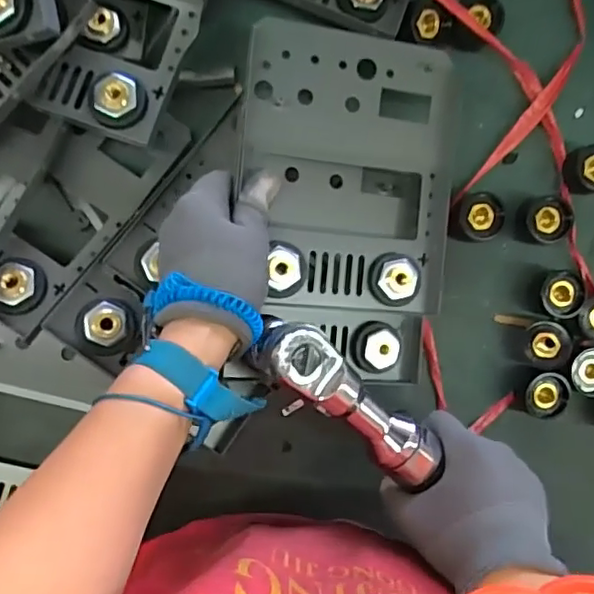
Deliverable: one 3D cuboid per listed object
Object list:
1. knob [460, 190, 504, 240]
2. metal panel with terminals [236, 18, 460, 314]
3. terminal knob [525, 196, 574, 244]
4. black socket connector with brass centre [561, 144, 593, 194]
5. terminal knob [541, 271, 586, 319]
[{"bbox_3d":[0.143,-0.064,0.467,0.030,0.029,0.035,-1,92,-7],"label":"knob"},{"bbox_3d":[0.037,-0.085,0.411,0.152,0.035,0.184,4,91,-7],"label":"metal panel with terminals"},{"bbox_3d":[0.199,-0.061,0.475,0.037,0.025,0.034,5,91,-7],"label":"terminal knob"},{"bbox_3d":[0.233,-0.102,0.476,0.035,0.029,0.036,0,92,-7],"label":"black socket connector with brass centre"},{"bbox_3d":[0.210,-0.002,0.478,0.035,0.026,0.036,0,92,-7],"label":"terminal knob"}]

